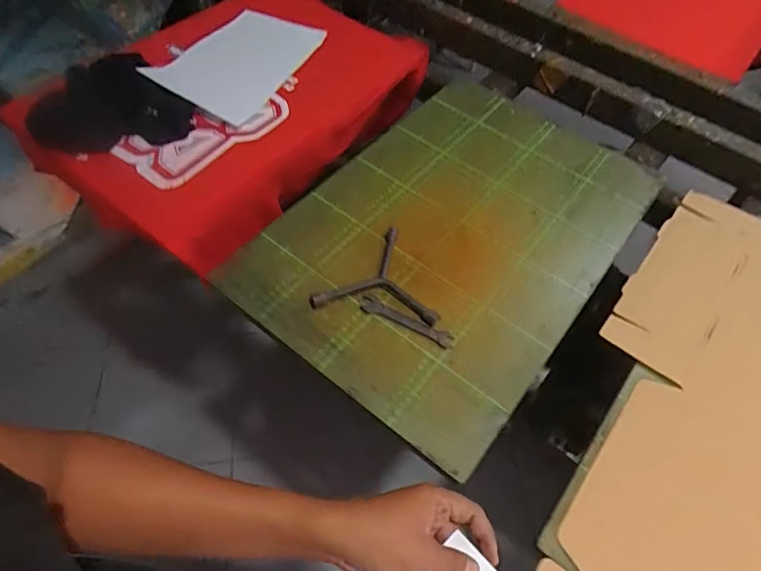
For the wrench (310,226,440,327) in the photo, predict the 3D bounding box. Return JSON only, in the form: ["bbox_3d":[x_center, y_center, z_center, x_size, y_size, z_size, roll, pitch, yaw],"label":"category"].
[{"bbox_3d":[-0.001,-0.019,0.649,0.156,0.017,0.136,6,56,1],"label":"wrench"}]

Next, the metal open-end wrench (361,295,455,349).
[{"bbox_3d":[0.032,0.047,0.623,0.121,0.006,0.026,26,59,14],"label":"metal open-end wrench"}]

